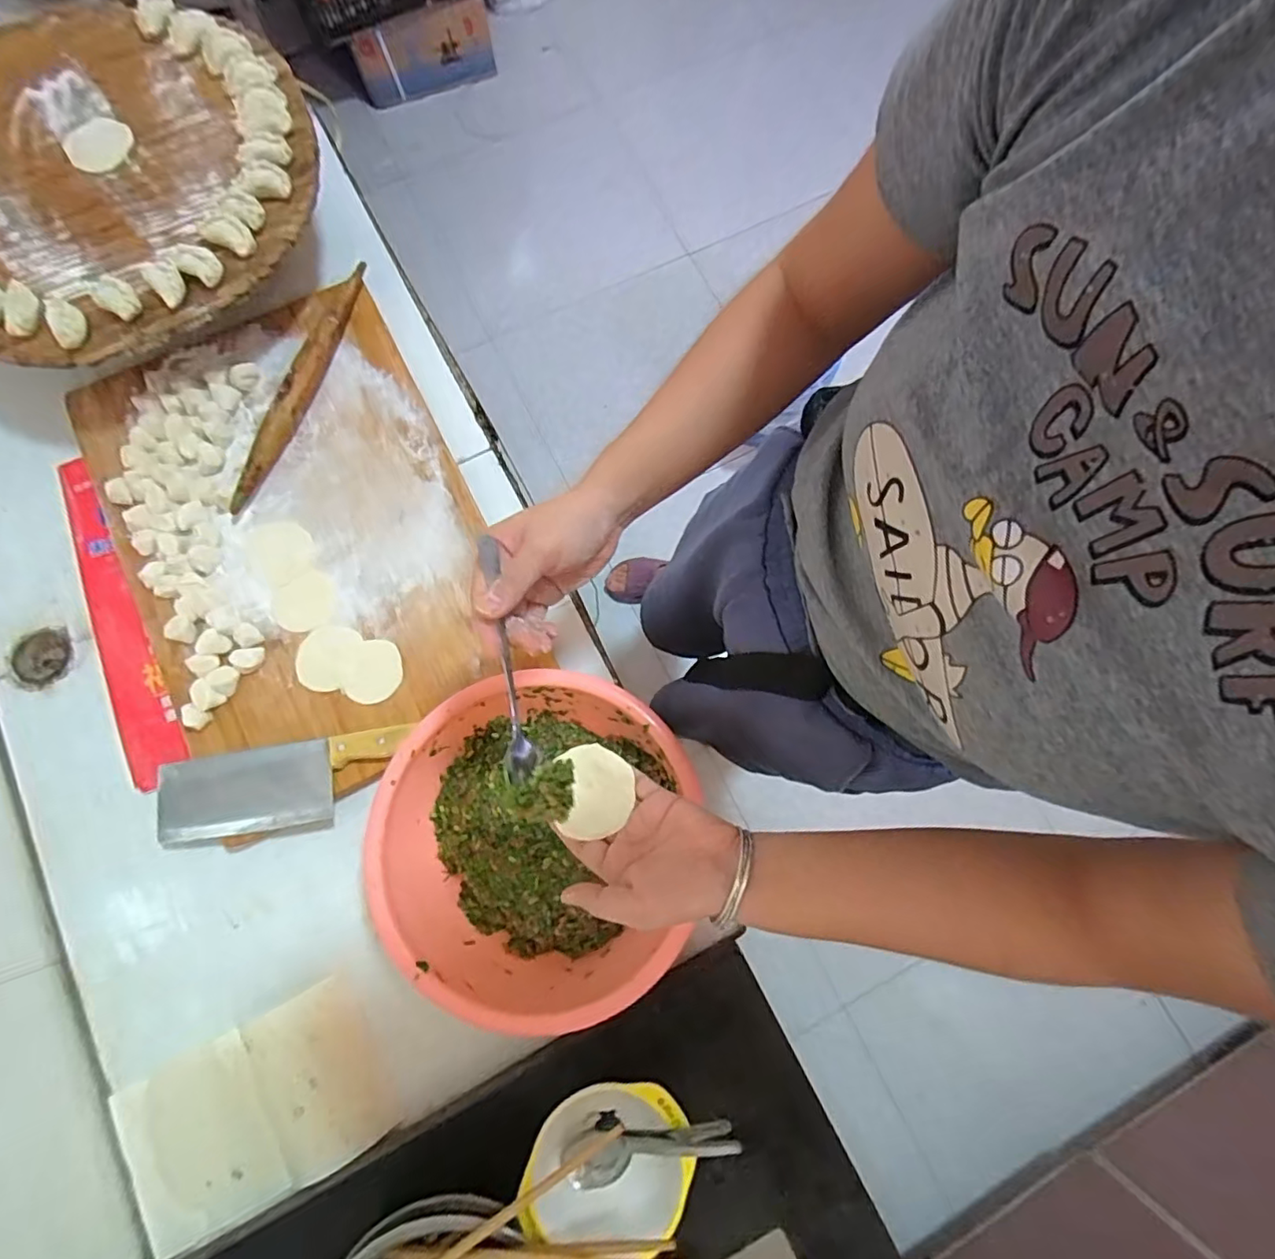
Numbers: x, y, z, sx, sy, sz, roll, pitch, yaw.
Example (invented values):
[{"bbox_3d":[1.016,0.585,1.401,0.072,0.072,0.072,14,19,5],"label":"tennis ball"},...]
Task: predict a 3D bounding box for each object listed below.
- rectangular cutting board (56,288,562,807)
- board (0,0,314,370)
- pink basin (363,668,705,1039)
[{"bbox_3d":[-0.381,-0.127,0.637,0.358,0.024,0.549,-27,78,-9],"label":"rectangular cutting board"},{"bbox_3d":[-0.601,-0.519,0.621,0.449,0.041,0.483,0,78,0],"label":"board"},{"bbox_3d":[-0.093,0.195,0.538,0.276,0.093,0.286,0,78,0],"label":"pink basin"}]

